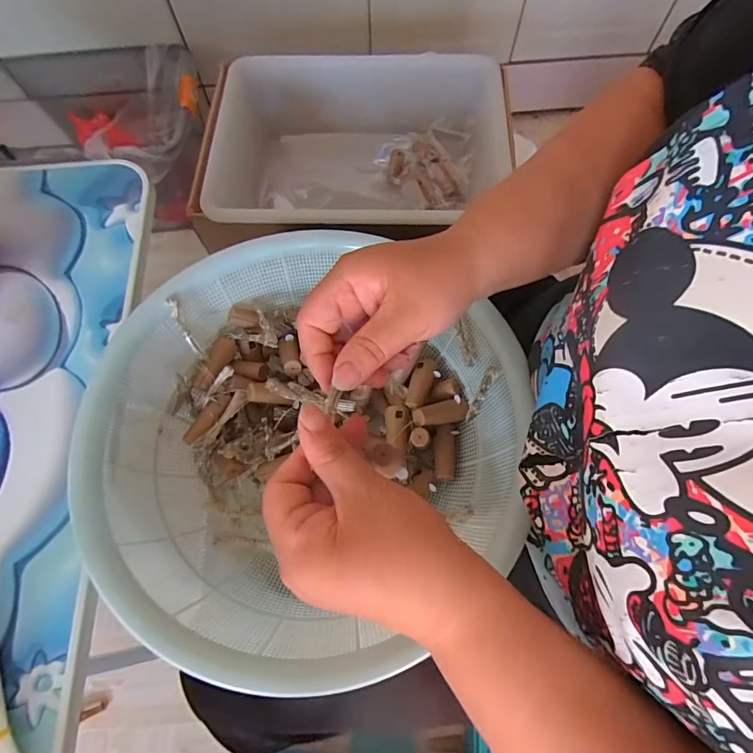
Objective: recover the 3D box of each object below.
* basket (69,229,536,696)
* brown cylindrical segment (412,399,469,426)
[{"bbox_3d":[-0.054,0.040,0.354,0.311,0.103,0.313,0,70,1],"label":"basket"},{"bbox_3d":[0.057,0.032,0.386,0.050,0.016,0.020,-7,69,-19],"label":"brown cylindrical segment"}]

